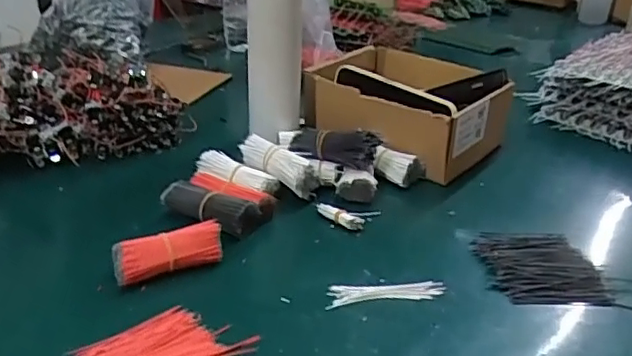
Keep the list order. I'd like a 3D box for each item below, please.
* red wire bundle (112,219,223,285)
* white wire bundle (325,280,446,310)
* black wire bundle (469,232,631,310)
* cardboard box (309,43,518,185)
[{"bbox_3d":[-0.124,0.064,0.510,0.090,0.035,0.033,-7,29,-18],"label":"red wire bundle"},{"bbox_3d":[0.059,0.094,0.504,0.100,0.005,0.024,-2,28,-9],"label":"white wire bundle"},{"bbox_3d":[0.207,0.079,0.538,0.122,0.011,0.101,4,27,3],"label":"black wire bundle"},{"bbox_3d":[0.113,-0.093,0.762,0.222,0.099,0.172,24,33,36],"label":"cardboard box"}]

